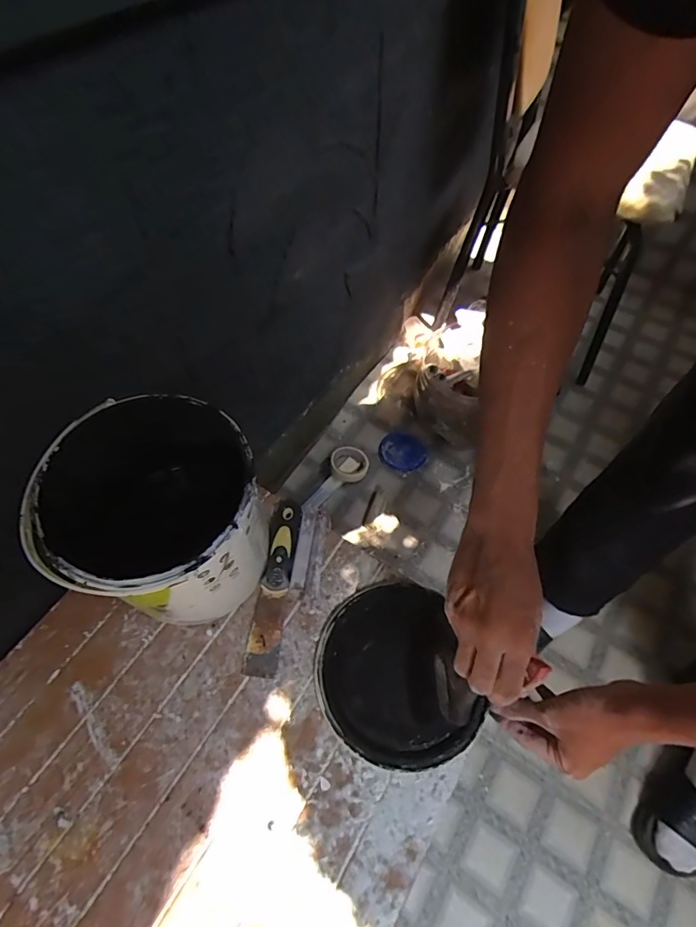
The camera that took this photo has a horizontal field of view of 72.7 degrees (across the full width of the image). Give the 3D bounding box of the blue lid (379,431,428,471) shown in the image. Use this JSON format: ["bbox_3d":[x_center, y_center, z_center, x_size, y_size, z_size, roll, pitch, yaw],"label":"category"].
[{"bbox_3d":[0.133,-0.030,1.179,0.110,0.010,0.114,0,57,-1],"label":"blue lid"}]

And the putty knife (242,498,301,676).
[{"bbox_3d":[-0.082,0.133,0.532,0.042,0.030,0.189,5,60,3],"label":"putty knife"}]

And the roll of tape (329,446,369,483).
[{"bbox_3d":[0.003,-0.002,1.132,0.092,0.023,0.096,0,59,0],"label":"roll of tape"}]

